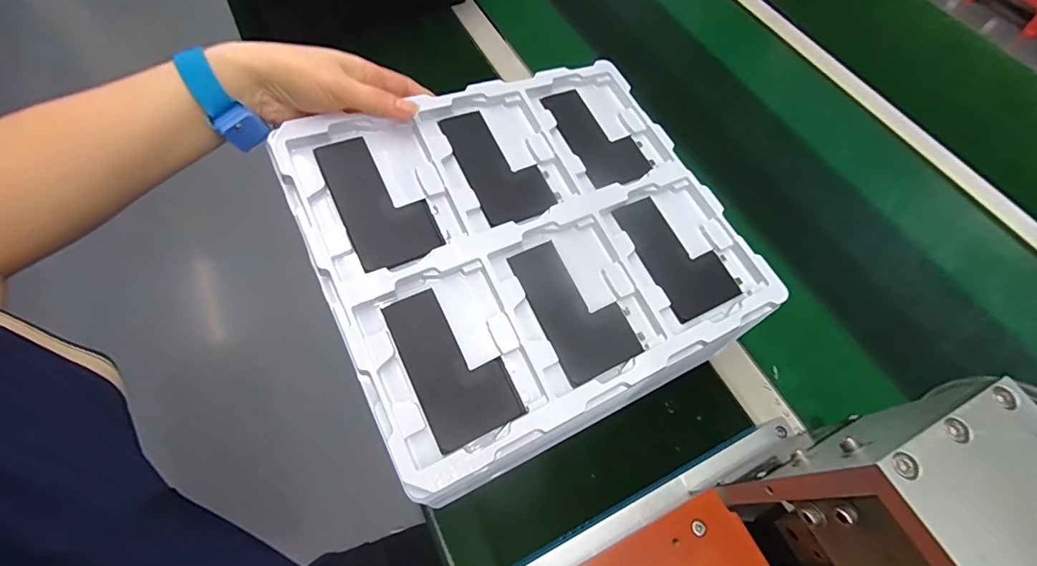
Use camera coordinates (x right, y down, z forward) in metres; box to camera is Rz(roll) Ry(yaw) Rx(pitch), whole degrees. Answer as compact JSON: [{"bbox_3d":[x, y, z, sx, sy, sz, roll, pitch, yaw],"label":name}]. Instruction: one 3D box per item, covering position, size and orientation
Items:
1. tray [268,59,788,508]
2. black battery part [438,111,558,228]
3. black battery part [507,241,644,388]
[{"bbox_3d":[0.016,-0.035,0.347,0.311,0.026,0.280,-23,77,-19],"label":"tray"},{"bbox_3d":[-0.015,-0.097,0.368,0.063,0.009,0.105,-23,81,-20],"label":"black battery part"},{"bbox_3d":[0.042,0.017,0.337,0.062,0.004,0.107,-24,77,-14],"label":"black battery part"}]

